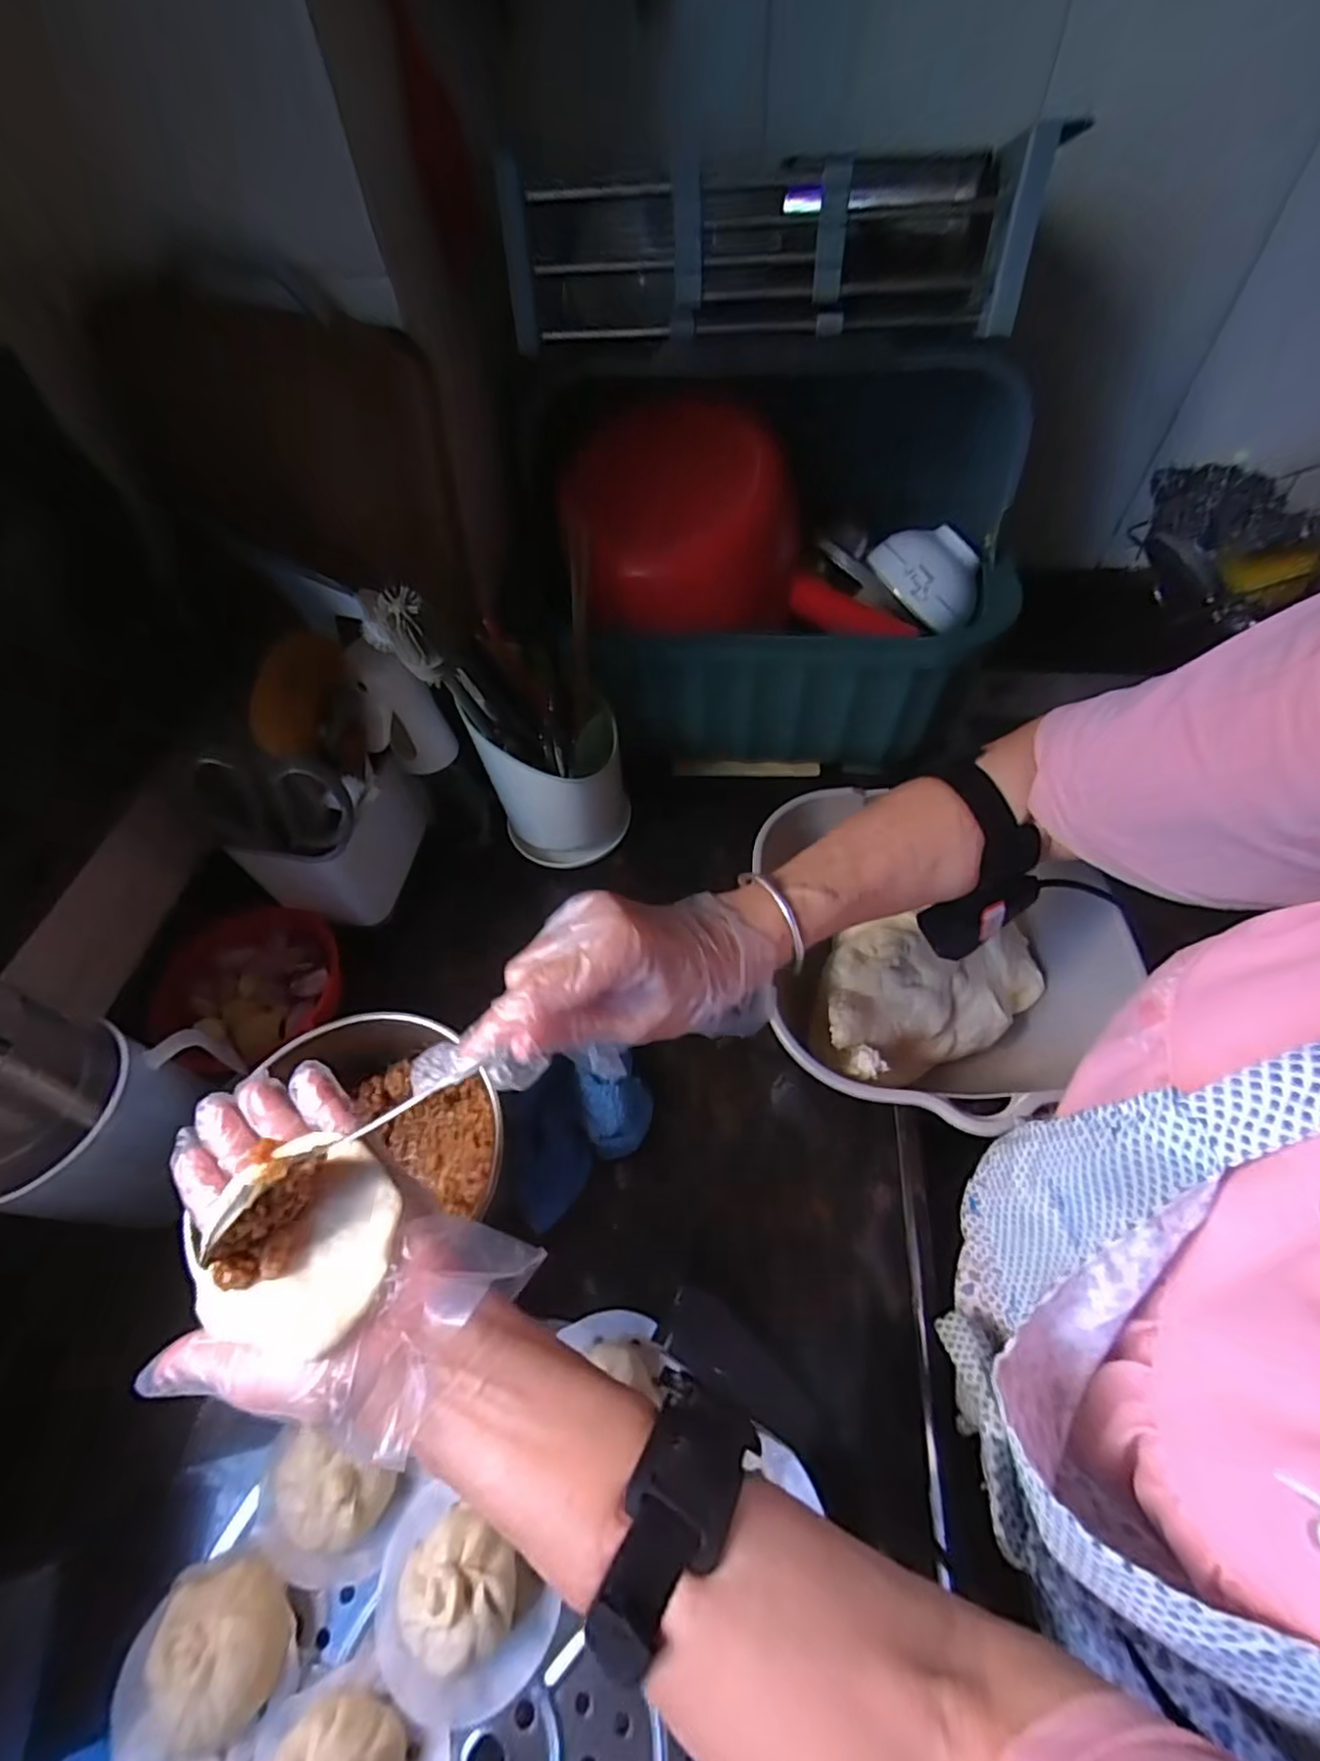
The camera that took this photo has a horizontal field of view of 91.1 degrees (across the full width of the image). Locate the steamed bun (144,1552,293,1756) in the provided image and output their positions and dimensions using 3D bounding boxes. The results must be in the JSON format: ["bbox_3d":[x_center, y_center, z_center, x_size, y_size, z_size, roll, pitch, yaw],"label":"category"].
[{"bbox_3d":[-0.225,0.392,0.329,0.065,0.035,0.063,0,57,1],"label":"steamed bun"}]

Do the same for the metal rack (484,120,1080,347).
[{"bbox_3d":[0.065,-0.411,0.414,0.320,0.084,0.089,2,57,2],"label":"metal rack"}]

